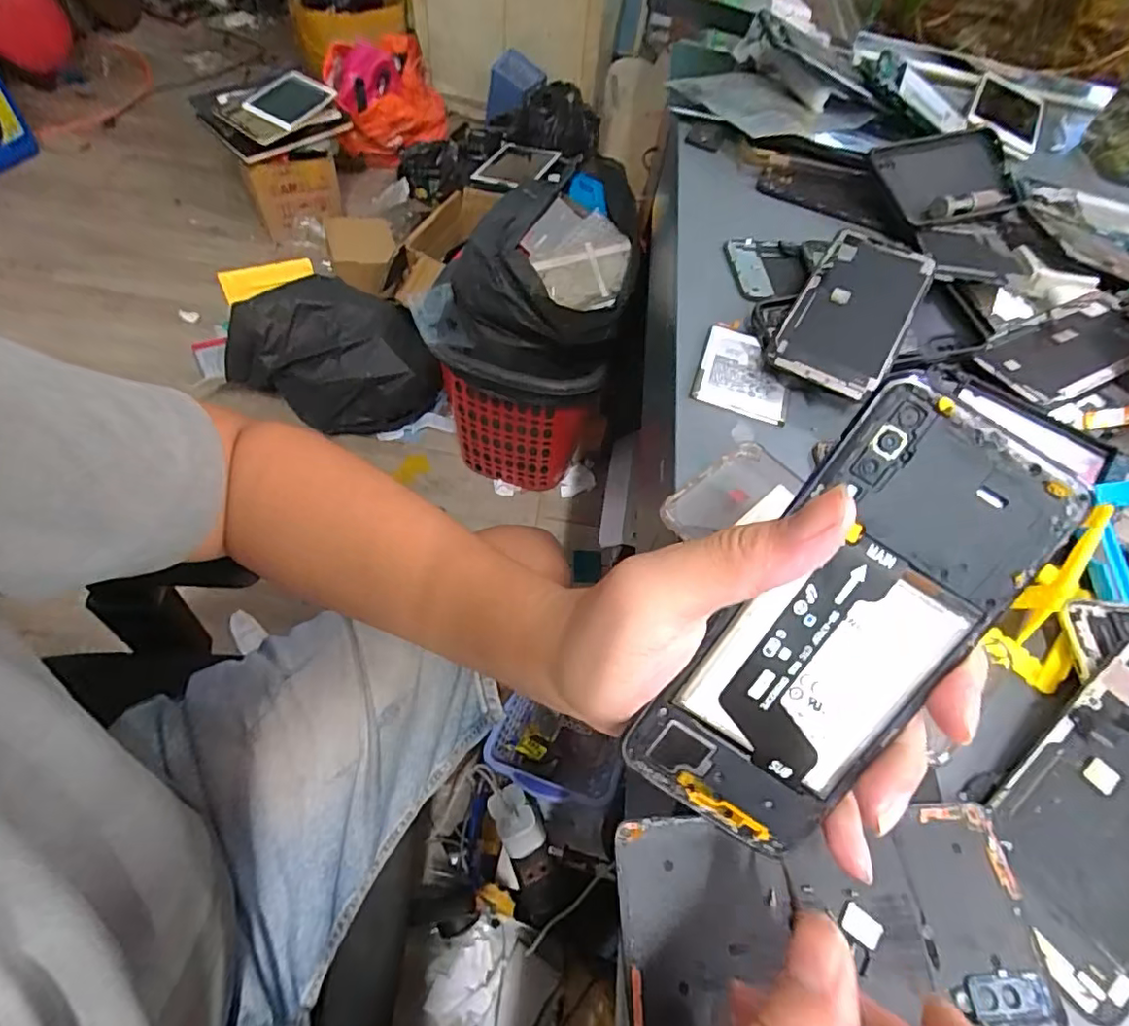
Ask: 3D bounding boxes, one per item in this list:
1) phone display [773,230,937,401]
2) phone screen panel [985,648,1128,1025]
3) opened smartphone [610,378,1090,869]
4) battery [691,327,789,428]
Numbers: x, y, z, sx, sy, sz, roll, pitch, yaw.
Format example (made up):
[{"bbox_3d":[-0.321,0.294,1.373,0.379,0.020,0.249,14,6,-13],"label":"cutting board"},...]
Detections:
[{"bbox_3d":[0.201,-0.140,0.394,0.070,0.007,0.143,30,68,12],"label":"phone display"},{"bbox_3d":[0.242,0.127,0.246,0.150,0.009,0.070,-36,68,-14],"label":"phone screen panel"},{"bbox_3d":[0.092,0.042,0.191,0.069,0.004,0.159,33,102,0],"label":"opened smartphone"},{"bbox_3d":[0.122,-0.094,0.385,0.060,0.009,0.068,19,58,5],"label":"battery"}]

